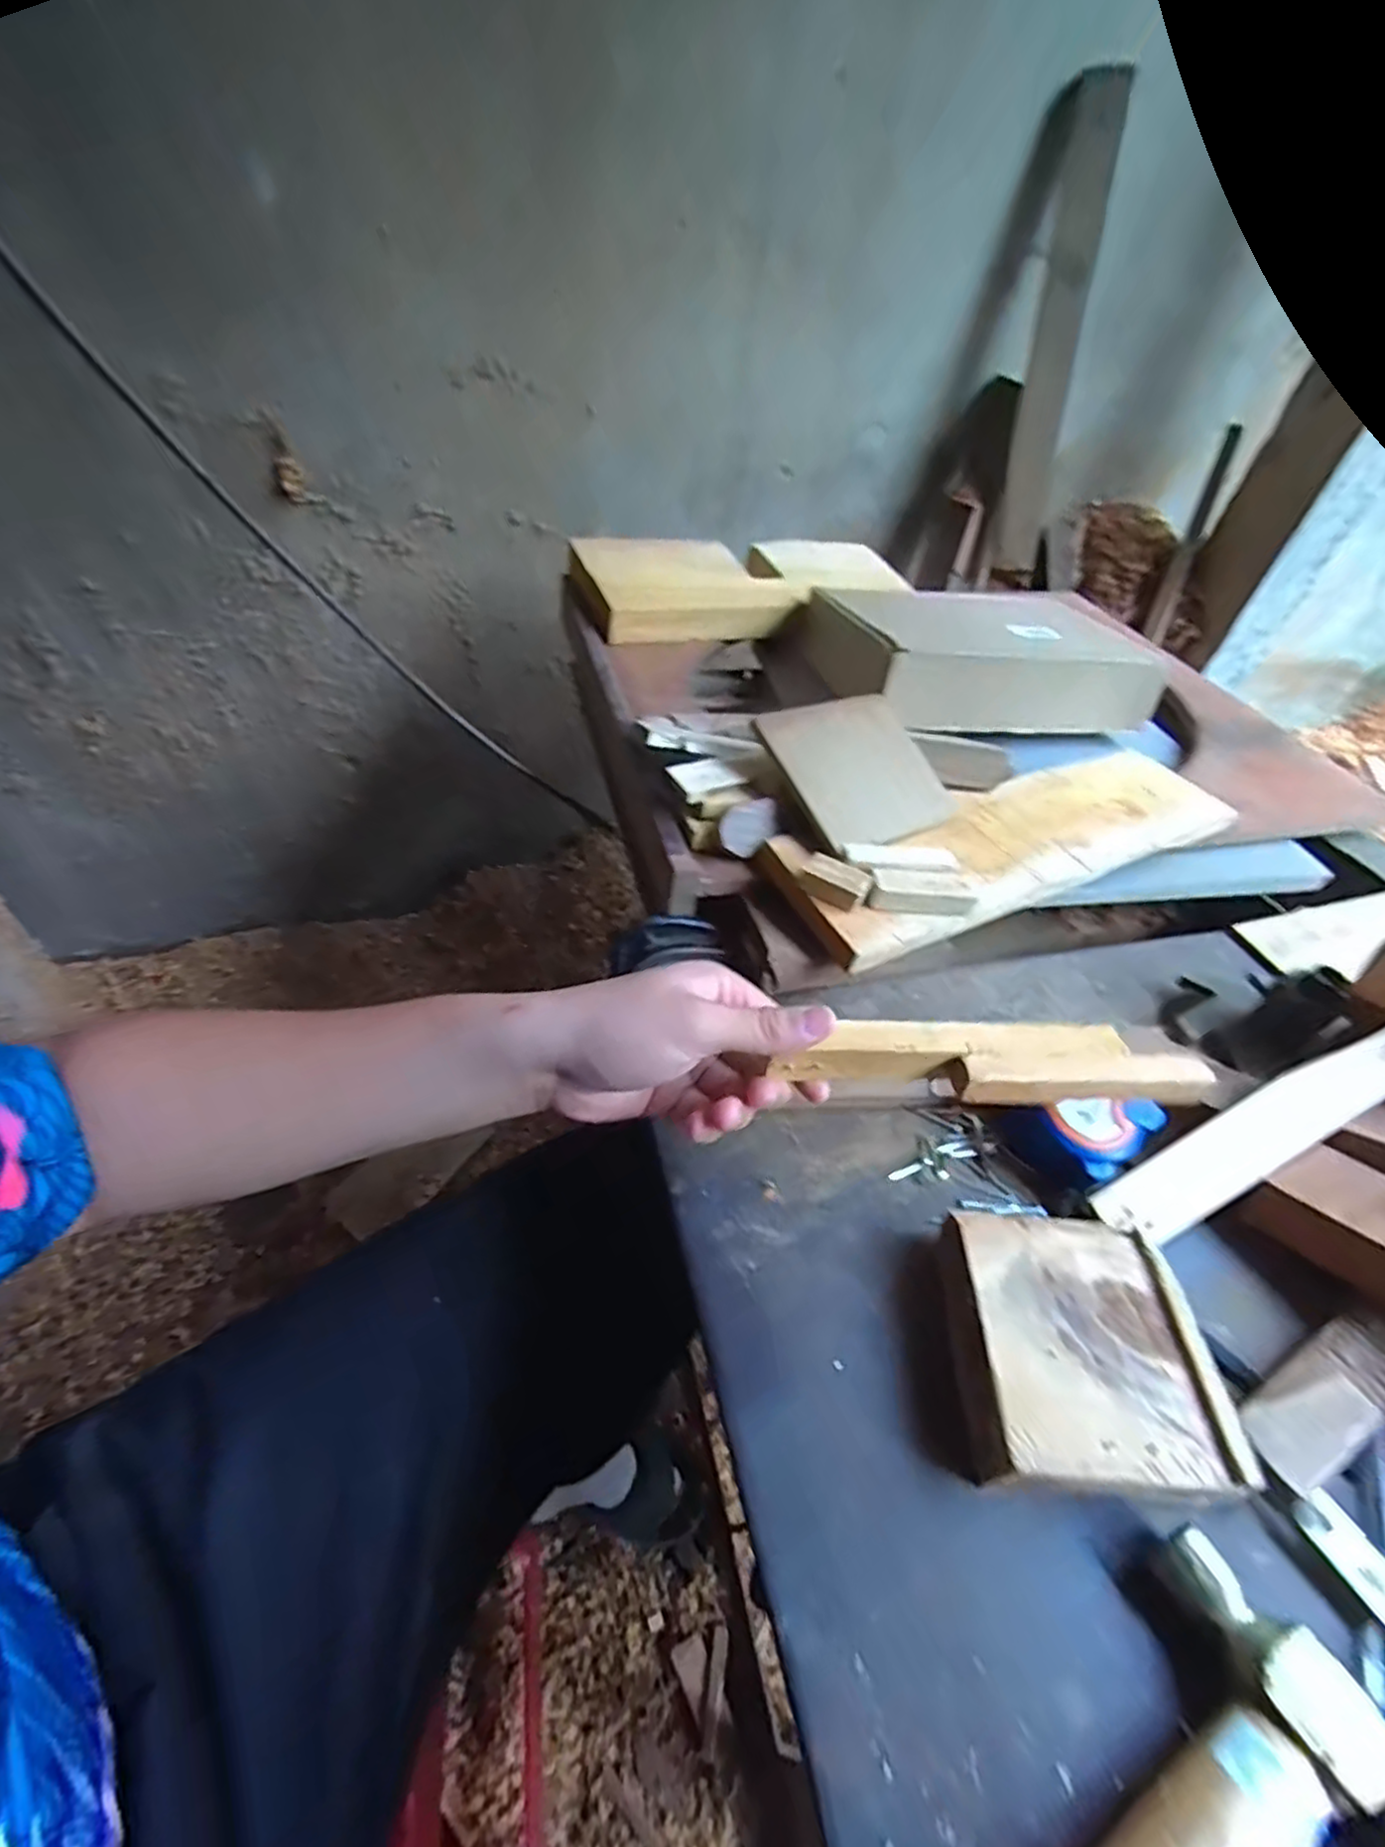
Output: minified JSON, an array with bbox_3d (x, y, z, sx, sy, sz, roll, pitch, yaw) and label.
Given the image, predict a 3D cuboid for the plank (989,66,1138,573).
[{"bbox_3d":[0.435,-0.682,0.893,0.060,0.462,0.027,20,48,27],"label":"plank"}]

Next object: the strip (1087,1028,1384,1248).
[{"bbox_3d":[0.302,0.106,0.382,0.210,0.005,0.034,-26,61,-10],"label":"strip"}]

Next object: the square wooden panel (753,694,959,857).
[{"bbox_3d":[0.122,-0.110,0.527,0.138,0.012,0.114,-24,85,-35],"label":"square wooden panel"}]

